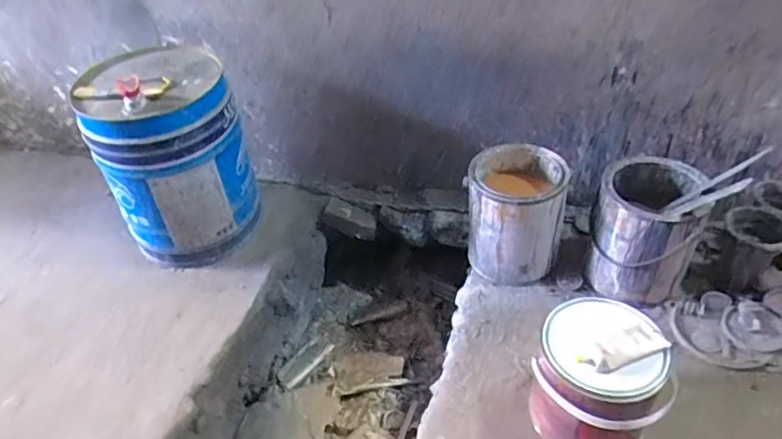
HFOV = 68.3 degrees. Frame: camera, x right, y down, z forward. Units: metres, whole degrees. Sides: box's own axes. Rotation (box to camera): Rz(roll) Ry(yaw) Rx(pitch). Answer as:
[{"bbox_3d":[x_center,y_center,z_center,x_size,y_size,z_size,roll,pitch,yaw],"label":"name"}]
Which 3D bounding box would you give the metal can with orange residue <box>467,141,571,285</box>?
[{"bbox_3d":[0.222,-0.013,1.042,0.152,0.213,0.161,-4,41,4],"label":"metal can with orange residue"}]

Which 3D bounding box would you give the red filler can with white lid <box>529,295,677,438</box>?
[{"bbox_3d":[0.274,0.226,0.772,0.154,0.193,0.158,-4,41,4],"label":"red filler can with white lid"}]

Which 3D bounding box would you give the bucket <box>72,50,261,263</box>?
[{"bbox_3d":[-0.430,-0.130,1.147,0.263,0.358,0.276,-23,43,-17],"label":"bucket"}]

